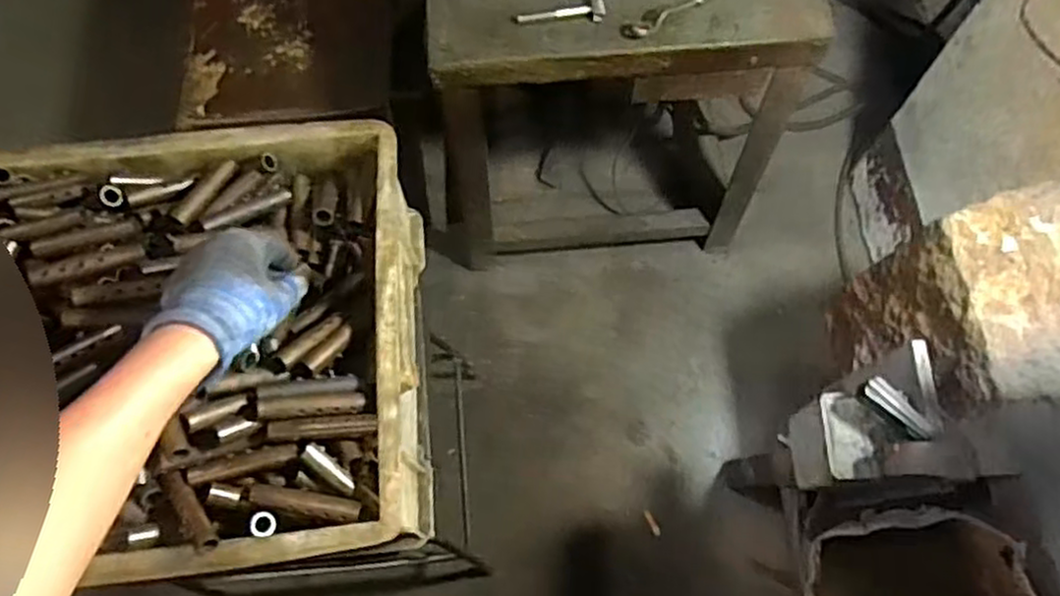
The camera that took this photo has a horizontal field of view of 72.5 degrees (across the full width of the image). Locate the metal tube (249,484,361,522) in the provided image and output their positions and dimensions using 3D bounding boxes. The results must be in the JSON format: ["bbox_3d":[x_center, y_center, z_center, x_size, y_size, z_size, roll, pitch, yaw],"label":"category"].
[{"bbox_3d":[-0.158,0.144,0.510,0.078,0.016,0.016,10,69,4],"label":"metal tube"}]

